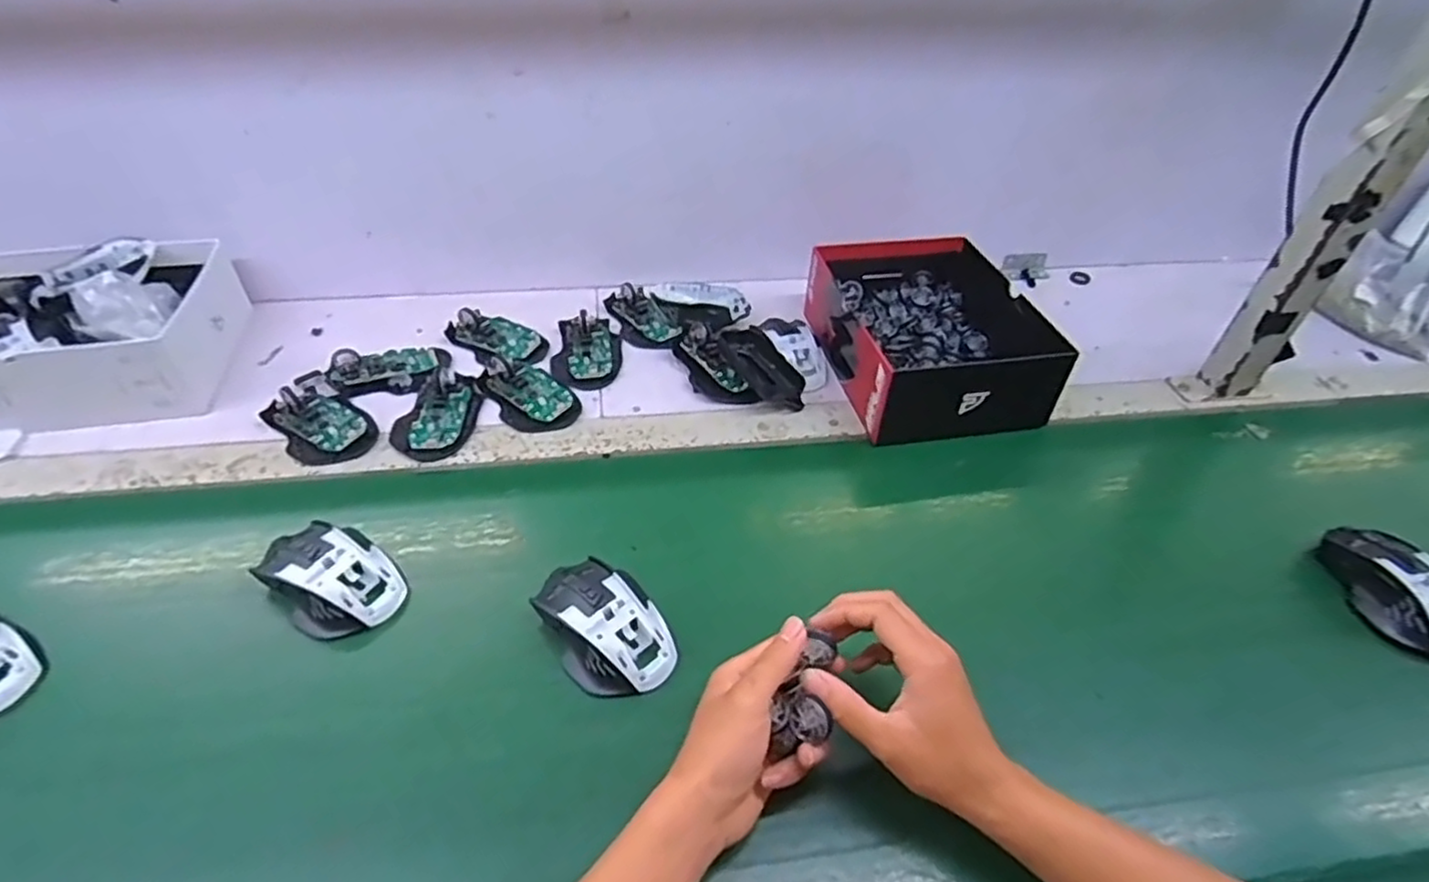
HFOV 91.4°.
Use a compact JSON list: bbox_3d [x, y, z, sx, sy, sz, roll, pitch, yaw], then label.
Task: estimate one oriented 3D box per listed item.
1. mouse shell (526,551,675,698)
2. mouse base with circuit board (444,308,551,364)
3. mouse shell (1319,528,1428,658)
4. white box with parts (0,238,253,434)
[{"bbox_3d":[-0.078,0.131,0.499,0.067,0.039,0.110,-31,53,-31],"label":"mouse shell"},{"bbox_3d":[-0.235,-0.115,0.755,0.106,0.021,0.066,22,47,18],"label":"mouse base with circuit board"},{"bbox_3d":[0.534,0.118,0.548,0.065,0.049,0.116,-6,45,-11],"label":"mouse shell"},{"bbox_3d":[-0.626,-0.109,0.678,0.258,0.089,0.202,-7,45,-11],"label":"white box with parts"}]

